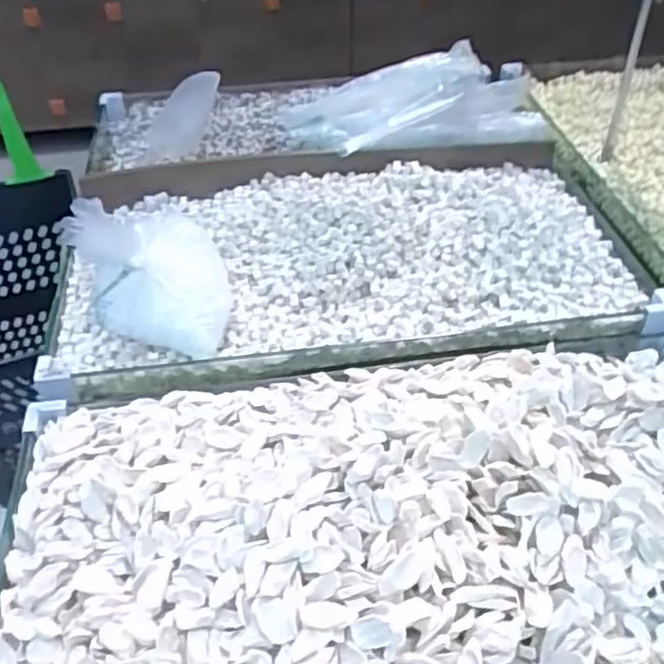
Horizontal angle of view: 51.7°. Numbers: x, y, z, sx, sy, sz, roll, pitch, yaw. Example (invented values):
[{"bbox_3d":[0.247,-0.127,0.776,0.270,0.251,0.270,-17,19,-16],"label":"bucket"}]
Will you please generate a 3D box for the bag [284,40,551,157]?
[{"bbox_3d":[0.137,-0.365,1.104,0.408,0.118,0.157,-6,43,-4],"label":"bag"}]

